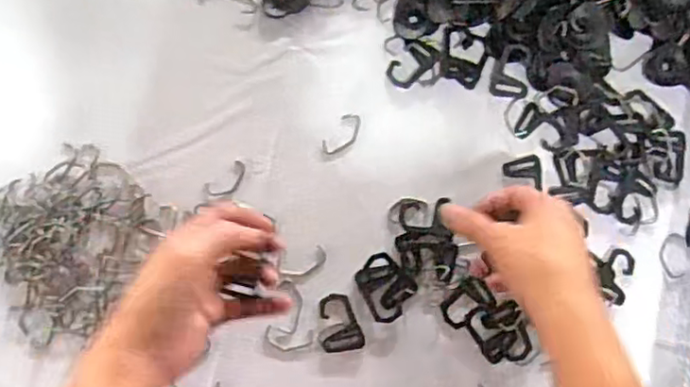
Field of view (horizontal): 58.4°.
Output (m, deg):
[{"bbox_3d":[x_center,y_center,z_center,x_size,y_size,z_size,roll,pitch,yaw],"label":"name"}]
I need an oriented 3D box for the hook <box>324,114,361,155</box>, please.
[{"bbox_3d":[-0.001,-0.045,0.468,0.019,0.004,0.036,38,82,-1],"label":"hook"}]

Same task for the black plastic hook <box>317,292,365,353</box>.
[{"bbox_3d":[-0.003,0.095,0.454,0.033,0.004,0.042,-3,84,-6],"label":"black plastic hook"}]

